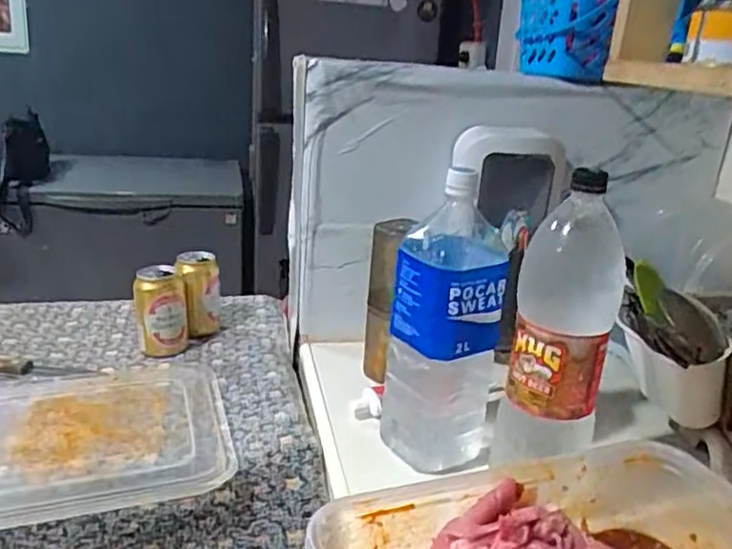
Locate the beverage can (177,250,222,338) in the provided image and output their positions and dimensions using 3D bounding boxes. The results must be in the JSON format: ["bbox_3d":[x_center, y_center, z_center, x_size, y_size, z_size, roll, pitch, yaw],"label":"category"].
[{"bbox_3d":[-0.242,0.028,0.975,0.057,0.111,0.066,-1,21,-14],"label":"beverage can"}]

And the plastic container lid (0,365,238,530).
[{"bbox_3d":[-0.339,0.169,0.715,0.365,0.008,0.259,-3,21,-19],"label":"plastic container lid"}]

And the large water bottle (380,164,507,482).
[{"bbox_3d":[0.081,0.051,0.684,0.111,0.291,0.101,6,20,5],"label":"large water bottle"}]

